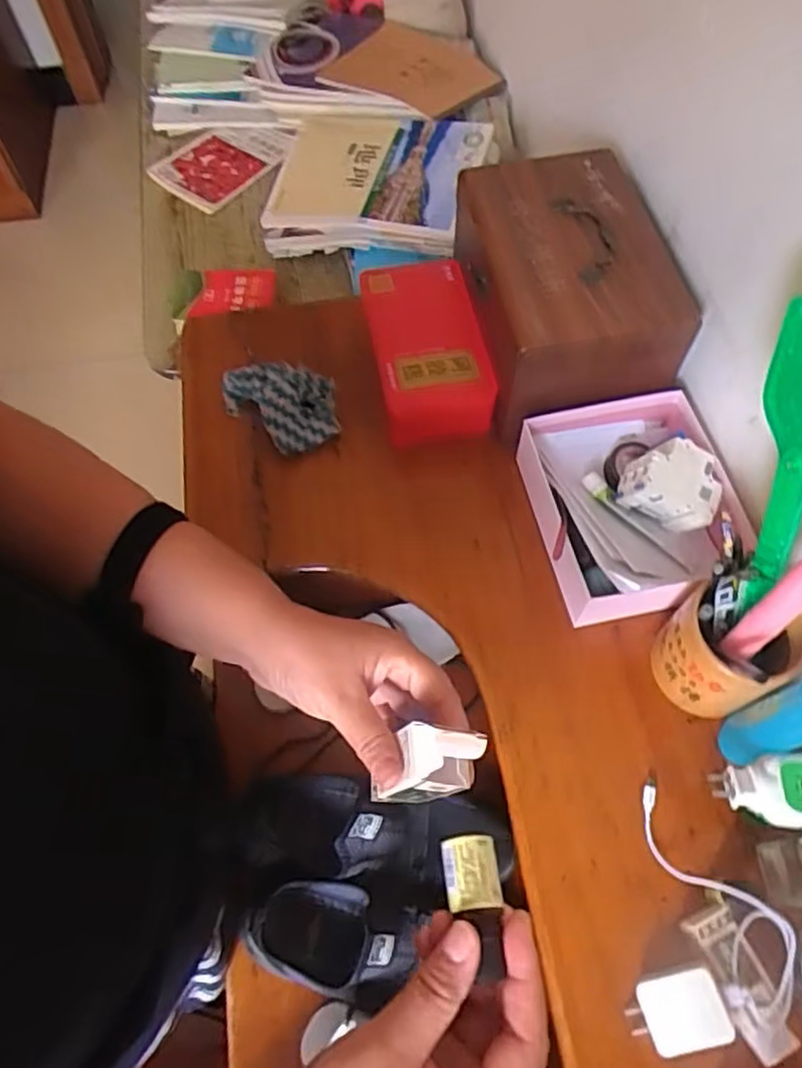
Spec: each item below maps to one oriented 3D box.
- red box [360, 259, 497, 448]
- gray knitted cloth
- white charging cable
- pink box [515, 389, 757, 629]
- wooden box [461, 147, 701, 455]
[{"bbox_3d":[0.026,-0.205,0.759,0.111,0.063,0.209,-10,63,-4],"label":"red box"},{"bbox_3d":[-0.129,-0.148,0.745,0.139,0.042,0.085,40,70,19],"label":"gray knitted cloth"},{"bbox_3d":[0.242,0.271,0.519,0.059,0.055,0.172,-14,63,-6],"label":"white charging cable"},{"bbox_3d":[0.220,-0.029,0.660,0.179,0.076,0.205,-9,63,-3],"label":"pink box"},{"bbox_3d":[0.164,-0.252,0.714,0.179,0.129,0.261,-14,63,-6],"label":"wooden box"}]

